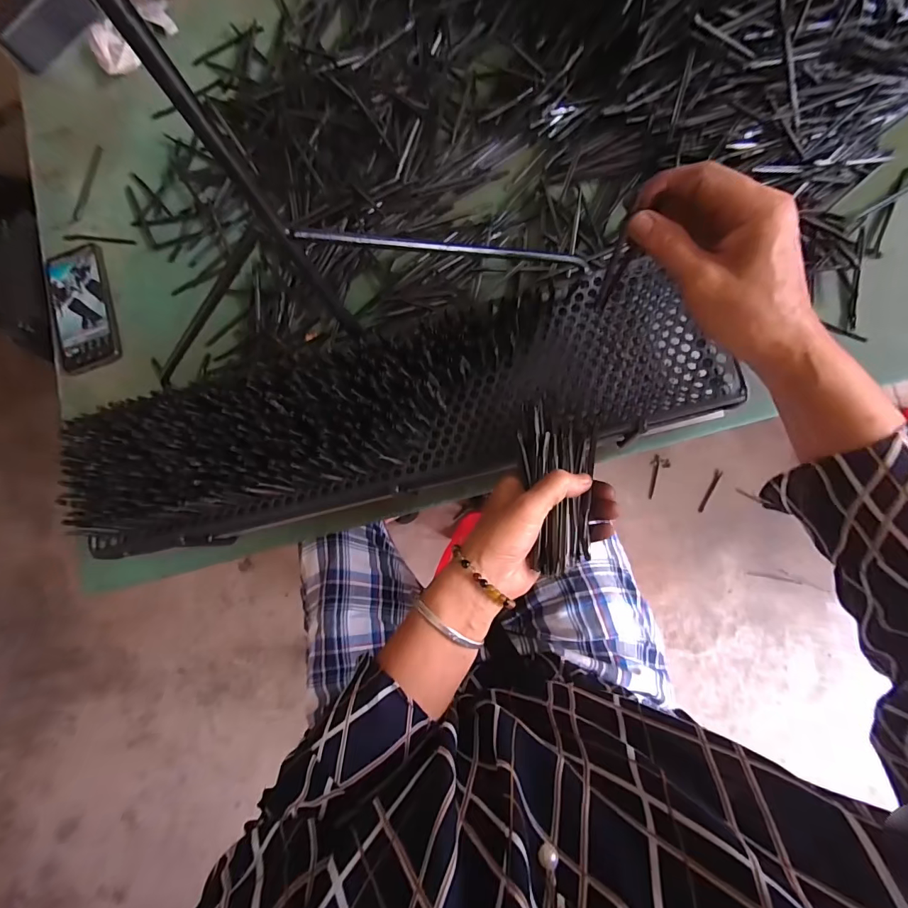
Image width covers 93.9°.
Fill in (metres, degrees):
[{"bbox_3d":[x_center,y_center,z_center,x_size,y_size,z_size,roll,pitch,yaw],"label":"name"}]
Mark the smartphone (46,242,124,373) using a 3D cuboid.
[{"bbox_3d":[-0.470,-0.182,0.535,0.079,0.014,0.157,-18,82,5],"label":"smartphone"}]

